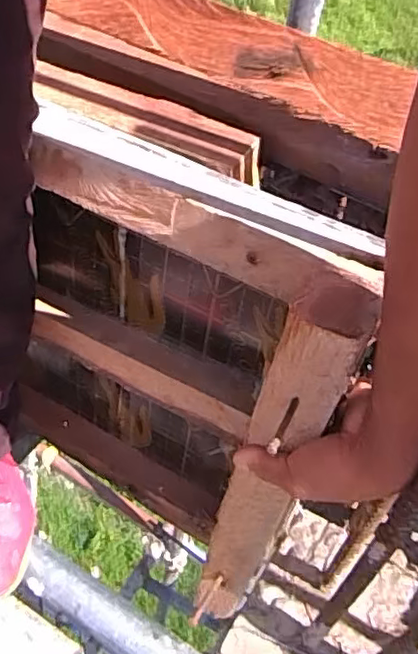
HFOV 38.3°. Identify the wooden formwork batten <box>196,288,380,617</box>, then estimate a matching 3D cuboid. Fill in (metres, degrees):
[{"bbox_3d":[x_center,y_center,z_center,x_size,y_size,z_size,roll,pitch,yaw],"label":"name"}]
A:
[{"bbox_3d":[0.042,0.140,0.506,0.052,0.421,0.055,16,43,5],"label":"wooden formwork batten"}]

